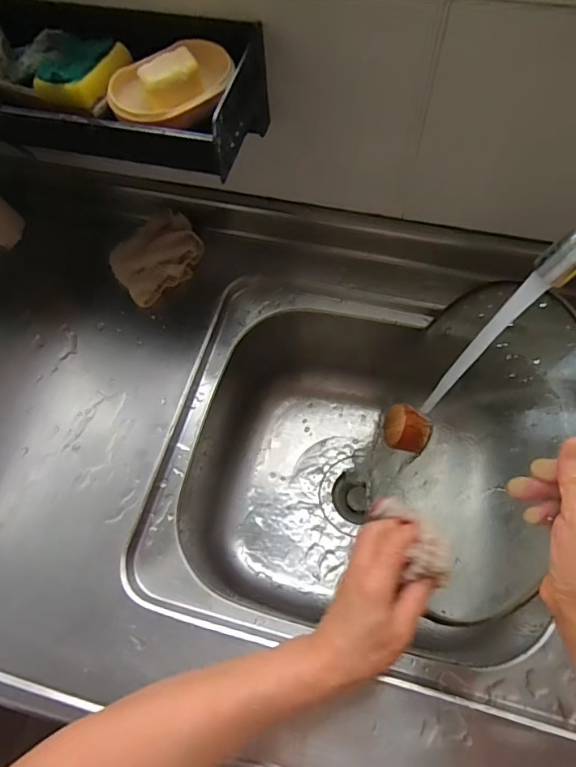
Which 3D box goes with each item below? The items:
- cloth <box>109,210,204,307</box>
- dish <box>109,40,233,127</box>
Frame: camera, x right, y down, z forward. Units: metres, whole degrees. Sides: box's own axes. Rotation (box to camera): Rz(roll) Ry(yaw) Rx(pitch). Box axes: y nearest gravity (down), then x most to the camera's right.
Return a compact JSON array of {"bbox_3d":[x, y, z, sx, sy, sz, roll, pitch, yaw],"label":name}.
[{"bbox_3d":[-0.168,-0.165,0.630,0.117,0.031,0.091,-37,69,-14],"label":"cloth"},{"bbox_3d":[-0.100,-0.260,0.421,0.109,0.031,0.065,-26,66,-10],"label":"dish"}]

